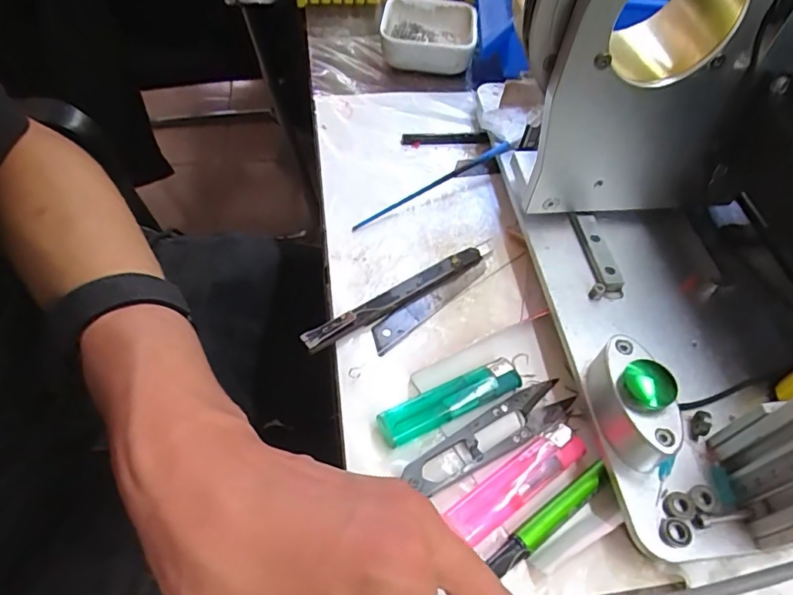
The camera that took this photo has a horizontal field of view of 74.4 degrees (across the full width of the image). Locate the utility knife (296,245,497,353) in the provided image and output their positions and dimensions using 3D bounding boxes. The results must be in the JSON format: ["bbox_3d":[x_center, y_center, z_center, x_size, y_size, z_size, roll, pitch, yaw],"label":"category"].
[{"bbox_3d":[0.006,-0.004,0.308,0.134,0.015,0.012,-31,61,-23],"label":"utility knife"}]

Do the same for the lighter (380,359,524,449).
[{"bbox_3d":[0.028,0.053,0.270,0.078,0.010,0.018,-21,58,-17],"label":"lighter"}]

